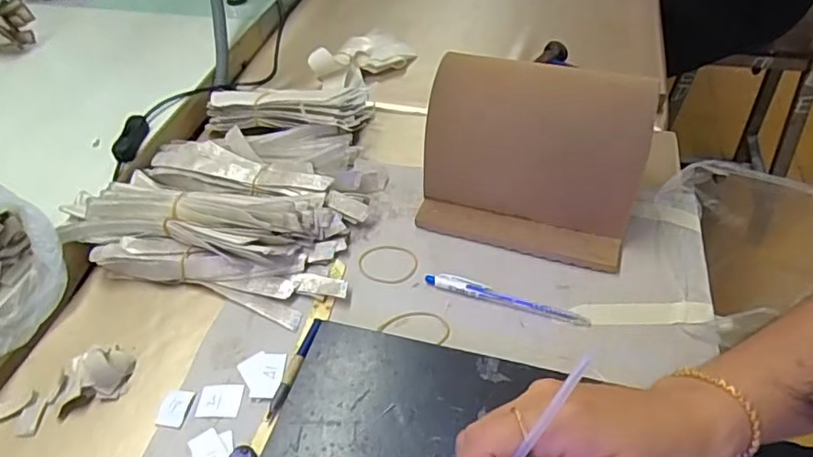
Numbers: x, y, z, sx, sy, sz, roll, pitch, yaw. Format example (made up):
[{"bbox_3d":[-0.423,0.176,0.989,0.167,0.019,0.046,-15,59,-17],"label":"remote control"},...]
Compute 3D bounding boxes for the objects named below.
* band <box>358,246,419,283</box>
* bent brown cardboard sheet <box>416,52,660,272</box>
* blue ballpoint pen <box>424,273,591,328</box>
[{"bbox_3d":[-0.016,0.031,0.517,0.054,0.004,0.041,-1,51,6],"label":"band"},{"bbox_3d":[0.108,-0.061,0.507,0.183,0.161,0.029,13,20,15],"label":"bent brown cardboard sheet"},{"bbox_3d":[0.082,0.058,0.481,0.135,0.011,0.017,13,49,16],"label":"blue ballpoint pen"}]

